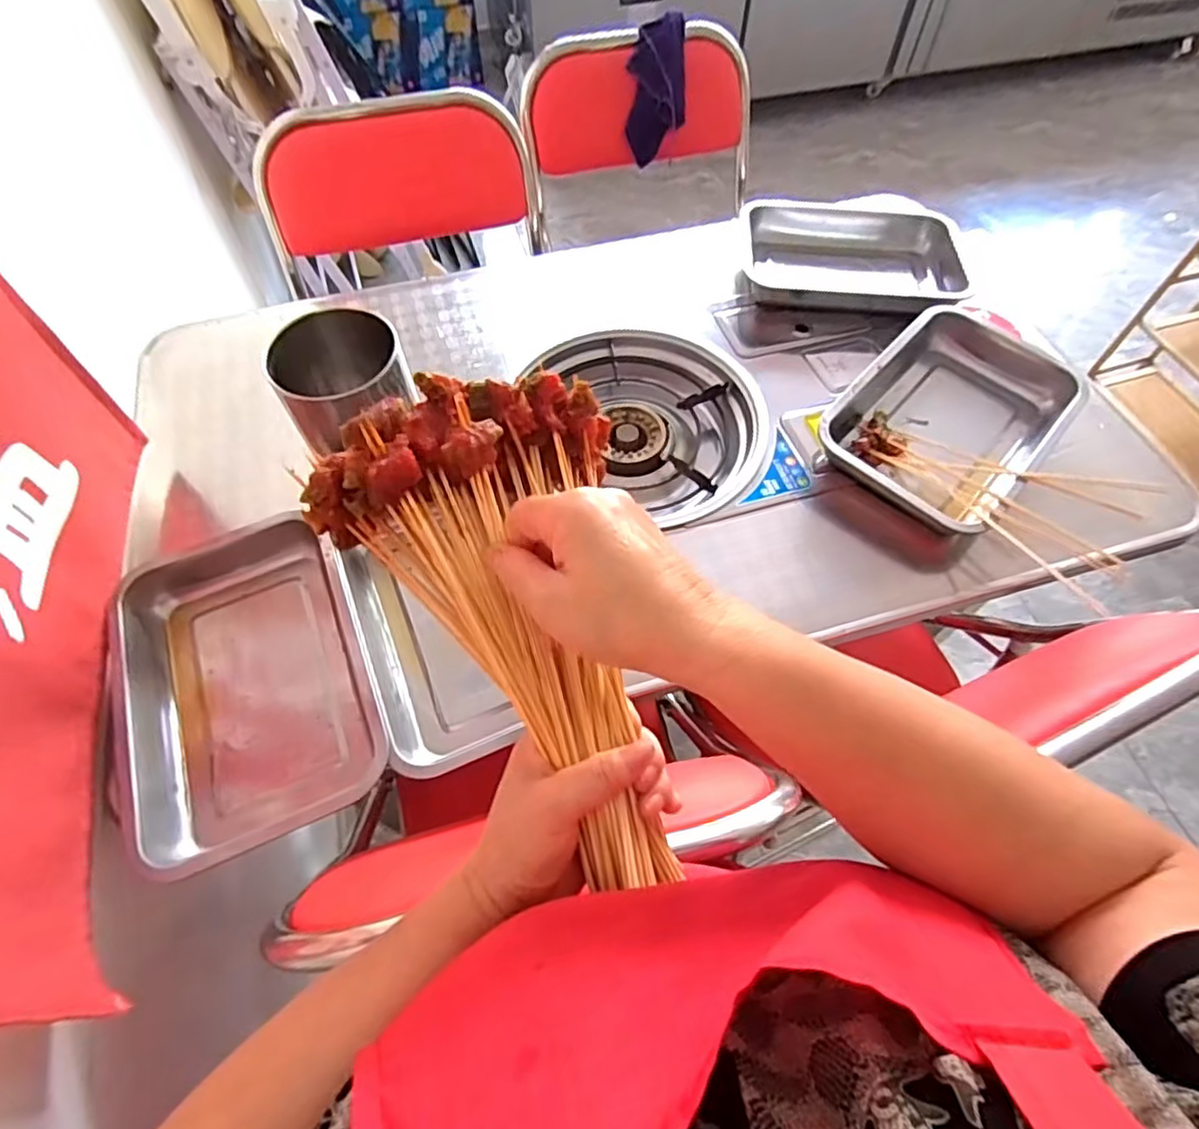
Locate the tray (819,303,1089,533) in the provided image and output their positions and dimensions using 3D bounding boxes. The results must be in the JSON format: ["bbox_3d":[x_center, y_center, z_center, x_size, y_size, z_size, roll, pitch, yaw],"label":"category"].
[{"bbox_3d":[0.439,-0.179,0.818,0.220,0.087,0.316,39,67,20],"label":"tray"}]

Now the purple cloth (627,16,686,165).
[{"bbox_3d":[0.101,-0.827,1.130,0.107,0.205,0.035,-12,37,-13],"label":"purple cloth"}]

